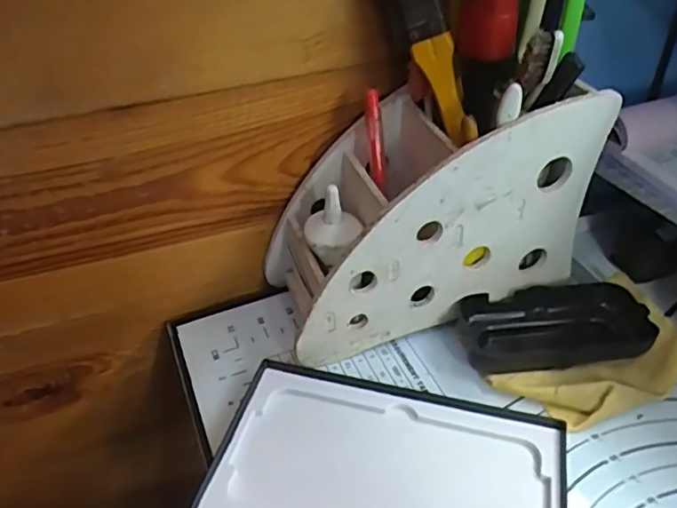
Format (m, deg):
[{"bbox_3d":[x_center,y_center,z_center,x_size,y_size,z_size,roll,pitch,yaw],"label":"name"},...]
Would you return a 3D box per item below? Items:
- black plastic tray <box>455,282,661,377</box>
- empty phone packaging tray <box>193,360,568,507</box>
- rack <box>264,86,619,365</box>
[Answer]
[{"bbox_3d":[0.129,0.043,0.359,0.105,0.018,0.054,-8,40,-4],"label":"black plastic tray"},{"bbox_3d":[0.025,0.109,0.297,0.166,0.014,0.100,9,42,16],"label":"empty phone packaging tray"},{"bbox_3d":[0.049,-0.026,0.360,0.183,0.130,0.079,-15,41,-12],"label":"rack"}]

